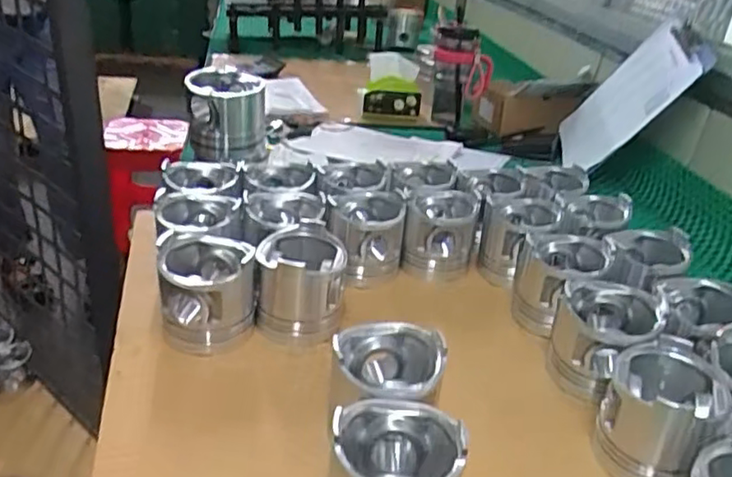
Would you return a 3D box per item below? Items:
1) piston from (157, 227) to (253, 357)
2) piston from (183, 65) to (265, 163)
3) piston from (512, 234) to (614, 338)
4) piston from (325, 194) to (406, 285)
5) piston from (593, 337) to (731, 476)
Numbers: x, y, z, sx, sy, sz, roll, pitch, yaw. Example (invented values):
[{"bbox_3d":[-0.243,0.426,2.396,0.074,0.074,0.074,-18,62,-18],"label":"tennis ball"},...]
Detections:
[{"bbox_3d":[-0.145,0.049,0.581,0.083,0.078,0.098,-4,30,-16],"label":"piston"},{"bbox_3d":[-0.209,-0.180,0.956,0.111,0.115,0.112,-4,30,-16],"label":"piston"},{"bbox_3d":[0.194,0.045,0.644,0.086,0.077,0.103,16,31,18],"label":"piston"},{"bbox_3d":[-0.002,-0.003,0.701,0.082,0.076,0.089,4,29,-3],"label":"piston"},{"bbox_3d":[0.224,0.136,0.490,0.082,0.080,0.091,29,36,35],"label":"piston"}]

